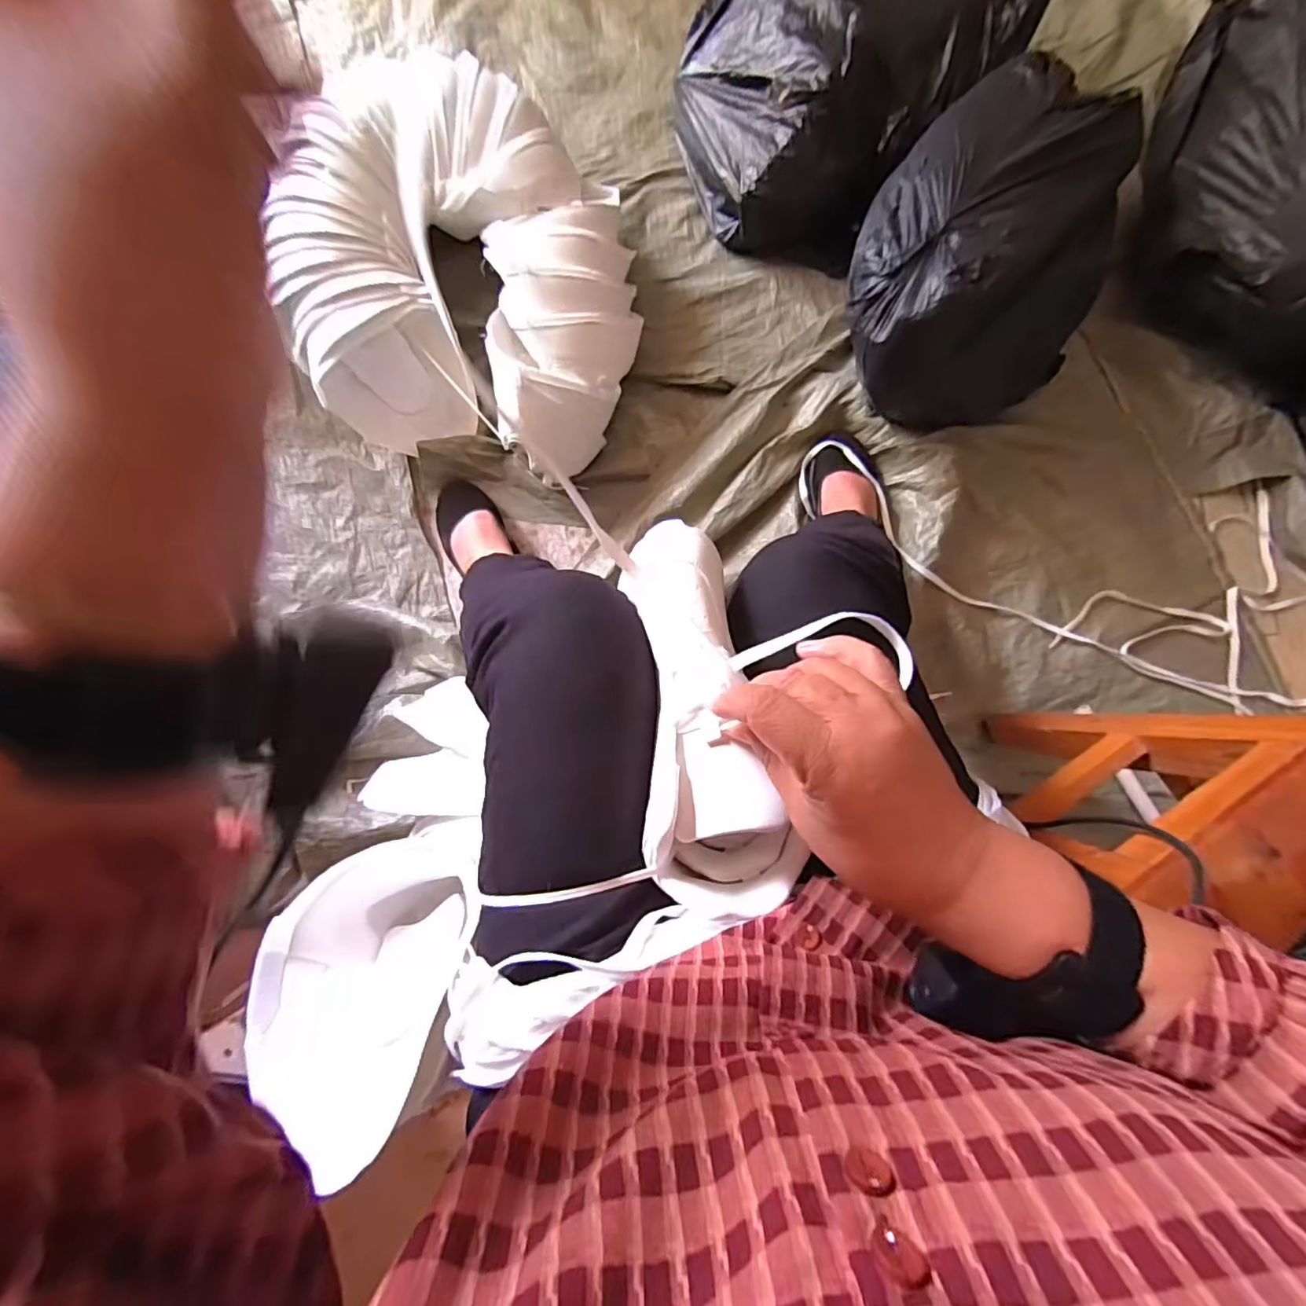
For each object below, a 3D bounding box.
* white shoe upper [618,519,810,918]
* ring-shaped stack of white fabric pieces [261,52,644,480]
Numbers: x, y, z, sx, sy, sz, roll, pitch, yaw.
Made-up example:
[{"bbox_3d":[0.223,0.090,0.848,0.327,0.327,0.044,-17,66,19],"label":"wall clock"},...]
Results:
[{"bbox_3d":[0.029,0.033,0.356,0.087,0.074,0.236,-9,84,-1],"label":"white shoe upper"},{"bbox_3d":[-0.227,-0.491,0.773,0.415,0.168,0.449,13,87,1],"label":"ring-shaped stack of white fabric pieces"}]

